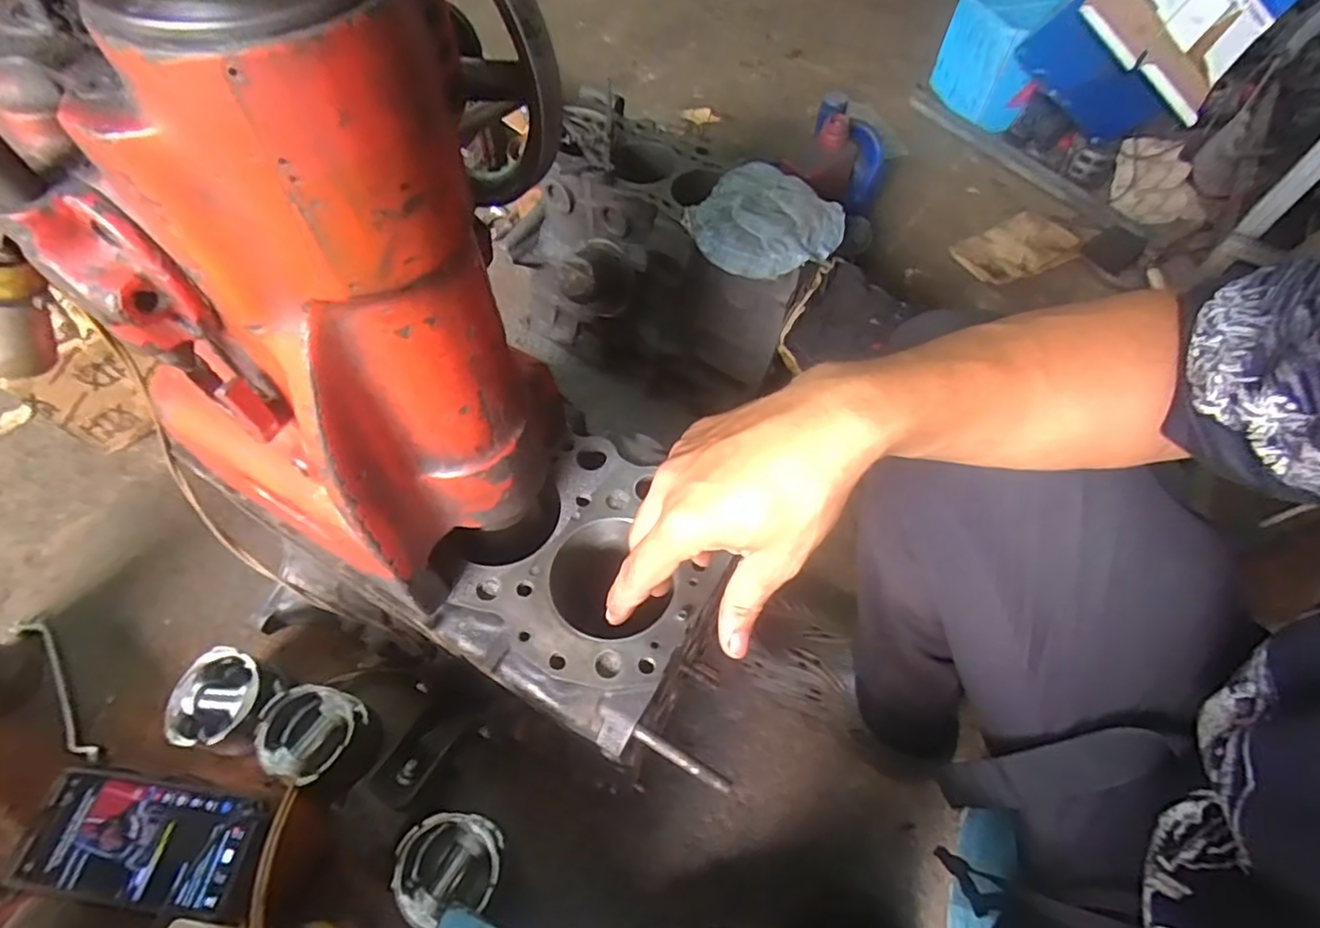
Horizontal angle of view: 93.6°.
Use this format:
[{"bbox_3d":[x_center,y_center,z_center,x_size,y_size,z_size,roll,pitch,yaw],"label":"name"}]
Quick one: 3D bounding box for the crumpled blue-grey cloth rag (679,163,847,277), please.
[{"bbox_3d":[0.125,-0.288,0.736,0.168,0.027,0.162,30,63,17],"label":"crumpled blue-grey cloth rag"}]

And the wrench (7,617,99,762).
[{"bbox_3d":[-0.682,0.254,0.698,0.031,0.012,0.215,-39,67,-21],"label":"wrench"}]

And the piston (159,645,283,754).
[{"bbox_3d":[-0.458,0.258,0.666,0.088,0.082,0.094,0,59,0],"label":"piston"}]

